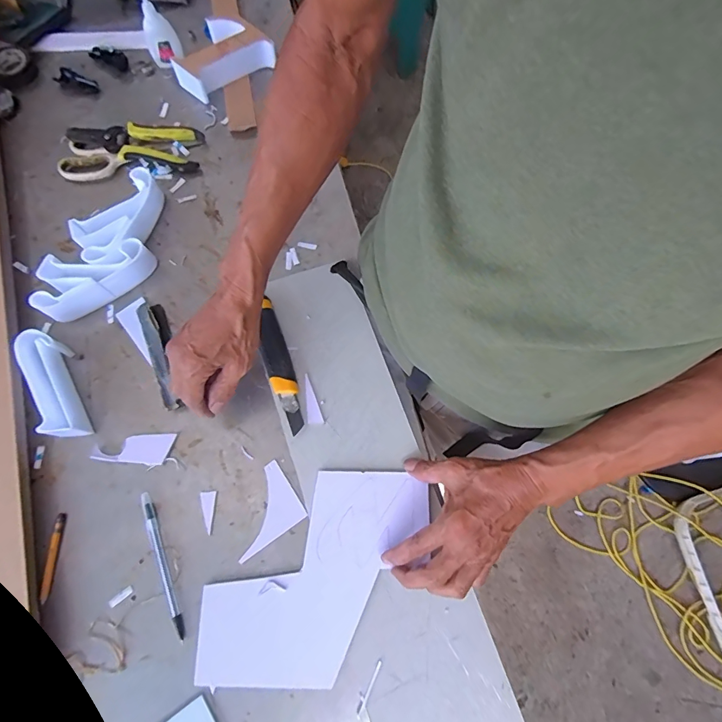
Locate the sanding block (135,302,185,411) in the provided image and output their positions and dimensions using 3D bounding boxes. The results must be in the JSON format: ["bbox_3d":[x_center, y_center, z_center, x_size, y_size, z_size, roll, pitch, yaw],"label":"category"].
[{"bbox_3d":[-0.238,-0.010,0.507,0.032,0.018,0.141,-19,73,-5],"label":"sanding block"}]

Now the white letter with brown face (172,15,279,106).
[{"bbox_3d":[-0.206,-0.444,0.624,0.132,0.052,0.087,-36,78,-12],"label":"white letter with brown face"}]

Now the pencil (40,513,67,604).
[{"bbox_3d":[-0.324,0.206,0.453,0.009,0.004,0.085,2,74,1],"label":"pencil"}]

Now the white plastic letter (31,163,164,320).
[{"bbox_3d":[-0.312,-0.137,0.535,0.095,0.039,0.208,39,78,10],"label":"white plastic letter"}]

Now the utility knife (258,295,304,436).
[{"bbox_3d":[-0.097,0.004,0.503,0.029,0.019,0.160,-17,75,-5],"label":"utility knife"}]

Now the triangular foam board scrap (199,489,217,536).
[{"bbox_3d":[-0.163,0.163,0.467,0.017,0.004,0.043,-12,74,-3],"label":"triangular foam board scrap"}]

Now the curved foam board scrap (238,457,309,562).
[{"bbox_3d":[-0.109,0.161,0.469,0.082,0.004,0.069,-35,77,-9],"label":"curved foam board scrap"}]

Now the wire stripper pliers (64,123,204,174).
[{"bbox_3d":[-0.307,-0.296,0.592,0.171,0.027,0.061,4,74,1],"label":"wire stripper pliers"}]

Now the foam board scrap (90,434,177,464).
[{"bbox_3d":[-0.254,0.100,0.482,0.085,0.009,0.032,-4,74,-1],"label":"foam board scrap"}]

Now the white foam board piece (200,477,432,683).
[{"bbox_3d":[-0.043,0.223,0.445,0.135,0.009,0.271,43,79,11],"label":"white foam board piece"}]

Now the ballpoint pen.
[{"bbox_3d":[-0.208,0.211,0.450,0.013,0.007,0.148,-22,75,-6],"label":"ballpoint pen"}]

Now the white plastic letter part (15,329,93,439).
[{"bbox_3d":[-0.344,0.028,0.485,0.044,0.040,0.131,-26,76,-7],"label":"white plastic letter part"}]

